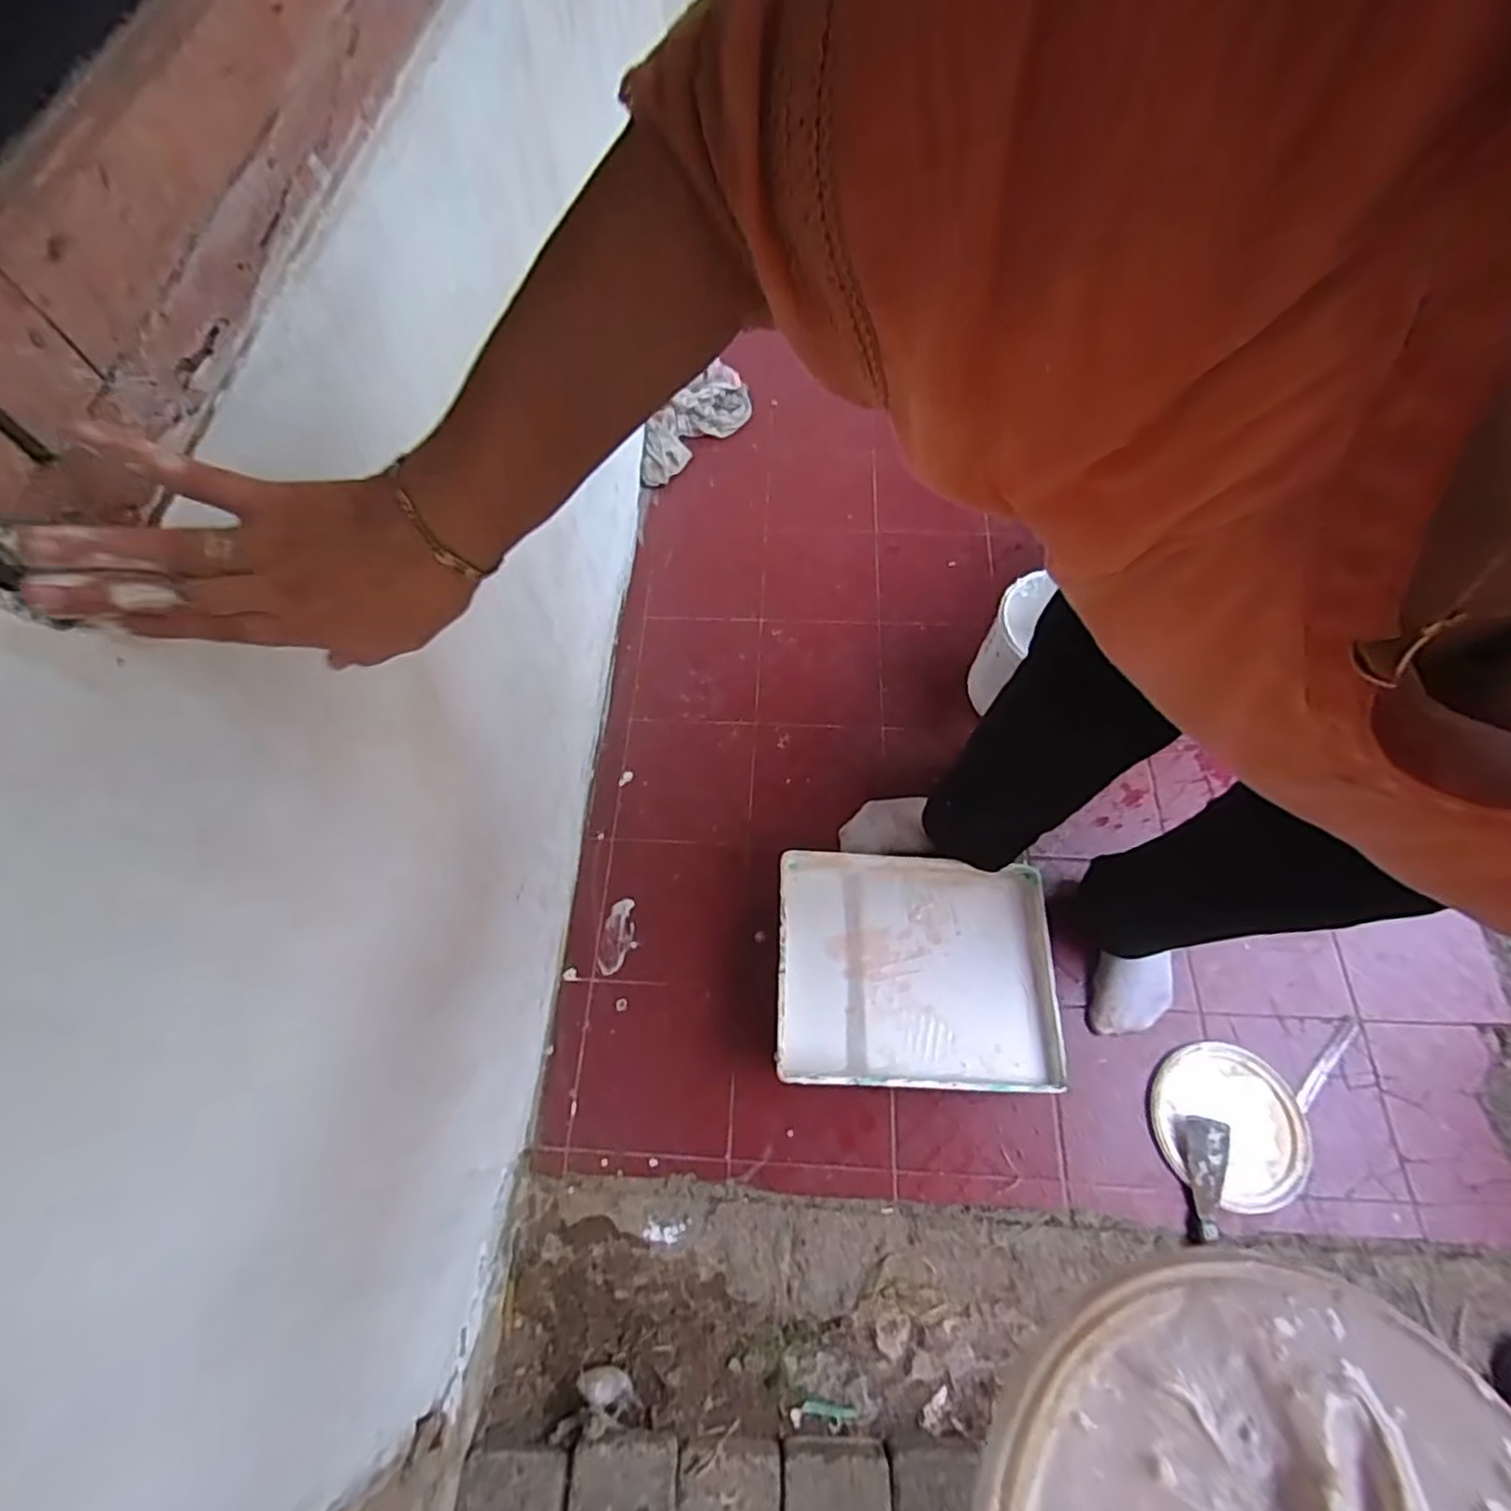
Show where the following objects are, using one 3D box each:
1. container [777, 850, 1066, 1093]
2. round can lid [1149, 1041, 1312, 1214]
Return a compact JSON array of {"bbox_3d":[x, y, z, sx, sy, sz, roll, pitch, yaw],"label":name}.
[{"bbox_3d":[0.215,0.285,0.928,0.368,0.065,0.290,1,66,2],"label":"container"},{"bbox_3d":[0.598,0.459,0.864,0.184,0.010,0.178,0,66,1],"label":"round can lid"}]

